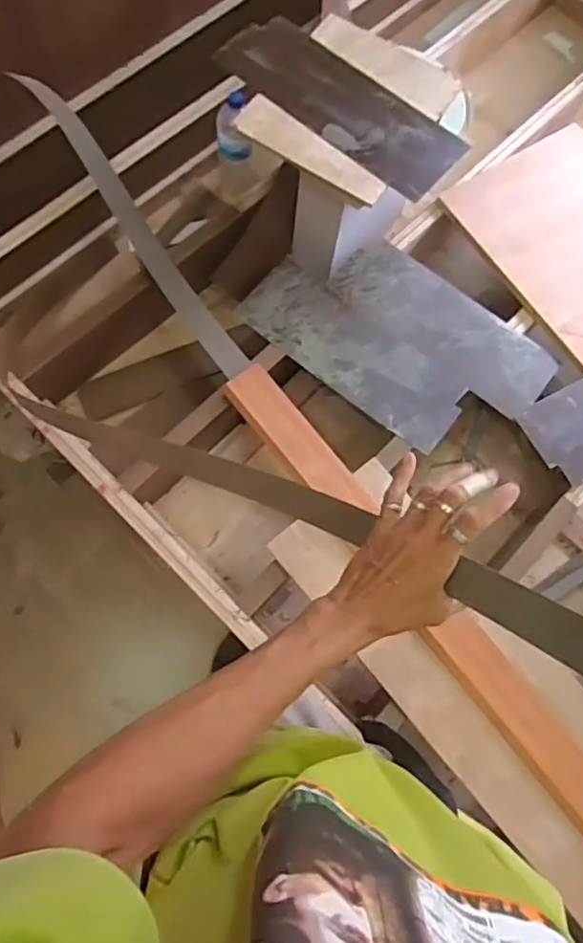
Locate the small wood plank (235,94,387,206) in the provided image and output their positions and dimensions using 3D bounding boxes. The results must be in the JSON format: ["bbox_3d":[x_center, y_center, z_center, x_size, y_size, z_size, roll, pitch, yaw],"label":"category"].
[{"bbox_3d":[0.032,-0.541,1.021,0.274,0.016,0.076,38,84,3],"label":"small wood plank"}]

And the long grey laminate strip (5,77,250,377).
[{"bbox_3d":[-0.302,-0.478,1.154,0.066,0.126,0.727,-34,76,-12],"label":"long grey laminate strip"}]

